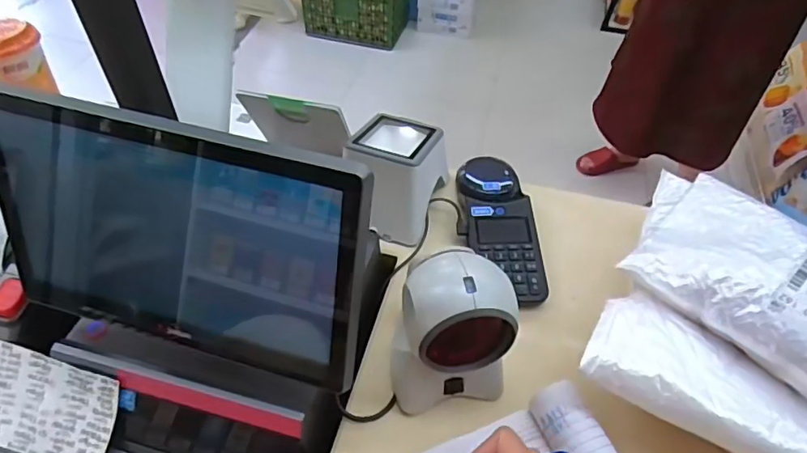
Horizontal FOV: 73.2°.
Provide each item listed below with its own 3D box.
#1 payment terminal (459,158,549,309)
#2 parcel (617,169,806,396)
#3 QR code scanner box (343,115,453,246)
[{"bbox_3d":[0.106,-0.012,0.629,0.080,0.041,0.226,0,48,-2],"label":"payment terminal"},{"bbox_3d":[0.332,0.054,0.456,0.162,0.056,0.298,-35,58,-29],"label":"parcel"},{"bbox_3d":[-0.008,-0.061,0.607,0.094,0.101,0.133,16,50,12],"label":"QR code scanner box"}]

